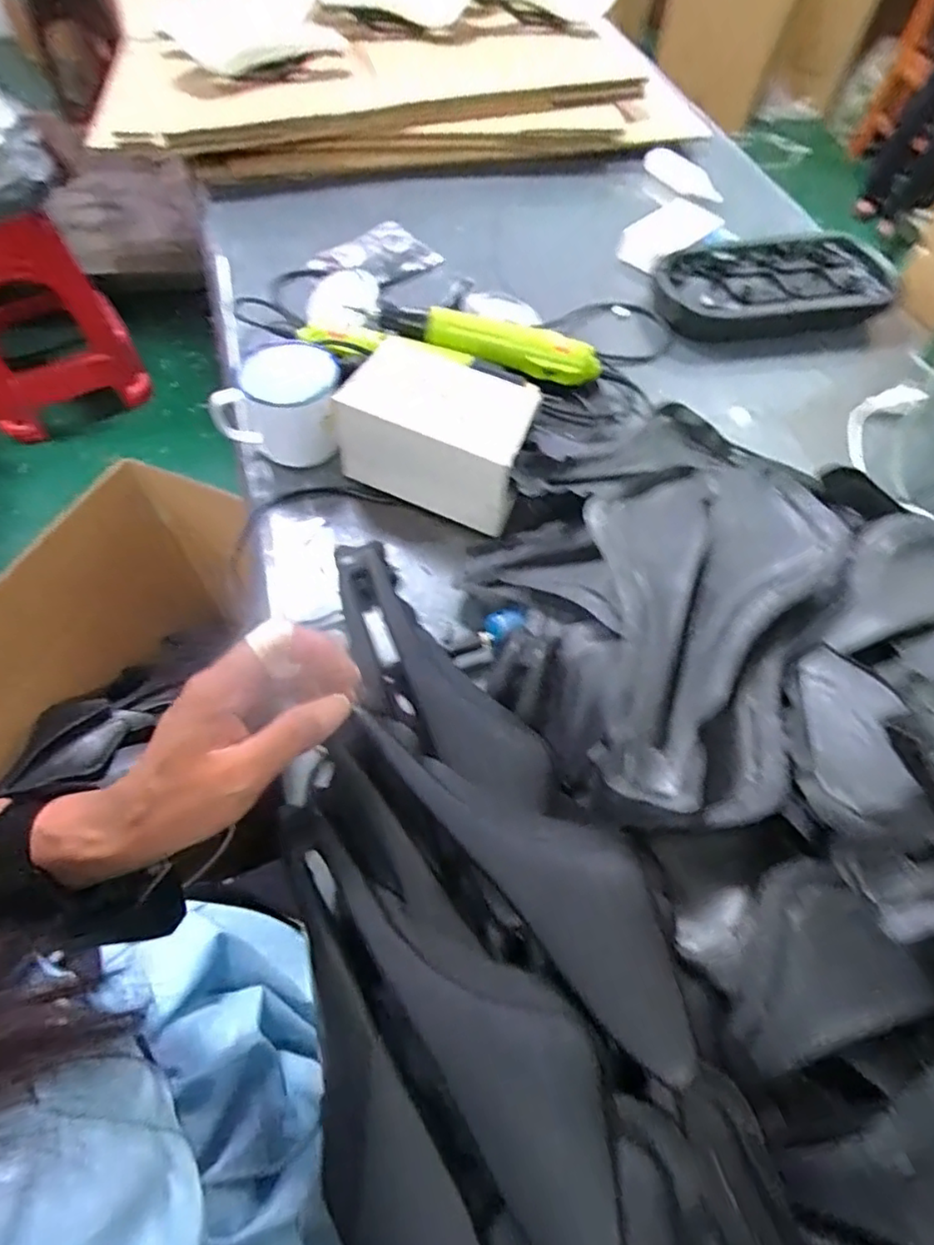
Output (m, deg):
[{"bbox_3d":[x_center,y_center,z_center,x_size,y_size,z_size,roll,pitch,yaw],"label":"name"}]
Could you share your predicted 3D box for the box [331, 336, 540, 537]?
[{"bbox_3d":[-0.026,-0.165,0.570,0.160,0.095,0.102,20,60,8],"label":"box"}]

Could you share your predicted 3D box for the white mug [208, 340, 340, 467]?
[{"bbox_3d":[-0.167,-0.210,0.595,0.117,0.081,0.079,12,59,4],"label":"white mug"}]

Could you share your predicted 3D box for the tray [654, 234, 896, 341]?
[{"bbox_3d":[0.367,-0.401,0.765,0.288,0.047,0.146,-7,60,-7],"label":"tray"}]

